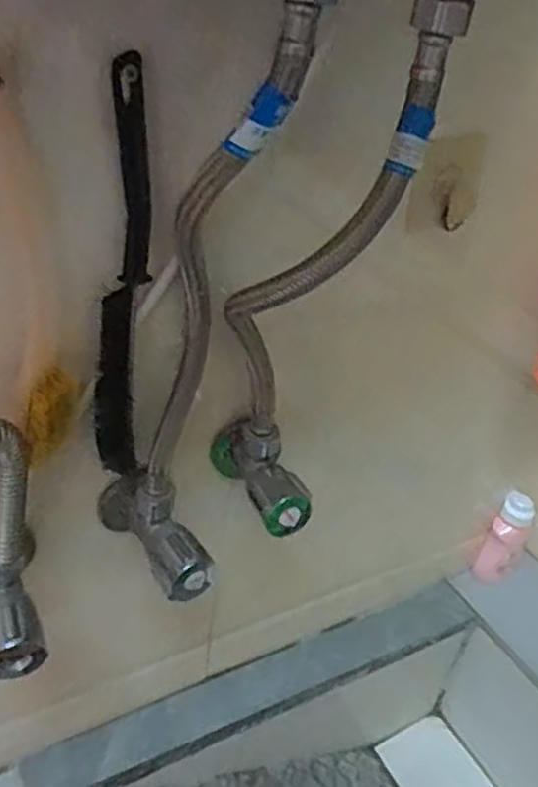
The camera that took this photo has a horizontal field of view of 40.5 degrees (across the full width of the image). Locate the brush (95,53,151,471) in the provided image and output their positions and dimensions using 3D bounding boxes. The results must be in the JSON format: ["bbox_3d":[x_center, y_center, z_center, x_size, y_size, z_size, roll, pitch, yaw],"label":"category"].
[{"bbox_3d":[-0.075,-0.046,0.373,0.026,0.229,0.013,-5,36,-19],"label":"brush"}]

